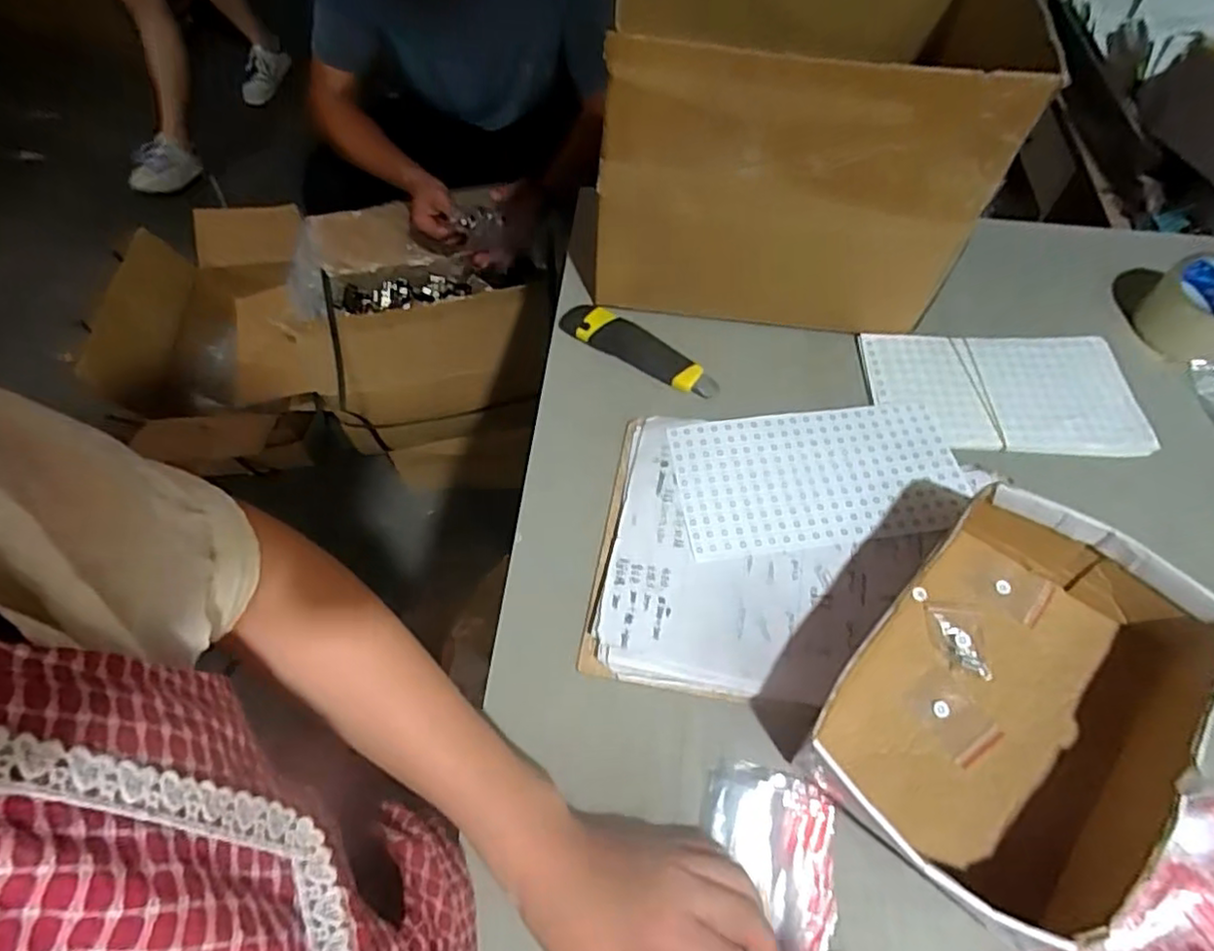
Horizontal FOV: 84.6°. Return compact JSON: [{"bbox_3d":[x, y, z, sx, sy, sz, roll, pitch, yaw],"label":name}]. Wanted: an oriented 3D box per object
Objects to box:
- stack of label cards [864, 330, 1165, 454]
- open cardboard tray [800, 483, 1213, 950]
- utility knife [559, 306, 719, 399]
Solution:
[{"bbox_3d":[0.343,-0.074,0.574,0.229,0.014,0.119,-1,58,-2],"label":"stack of label cards"},{"bbox_3d":[0.247,0.134,0.412,0.161,0.071,0.244,36,64,19],"label":"open cardboard tray"},{"bbox_3d":[0.031,-0.114,0.587,0.148,0.023,0.037,26,61,14],"label":"utility knife"}]

